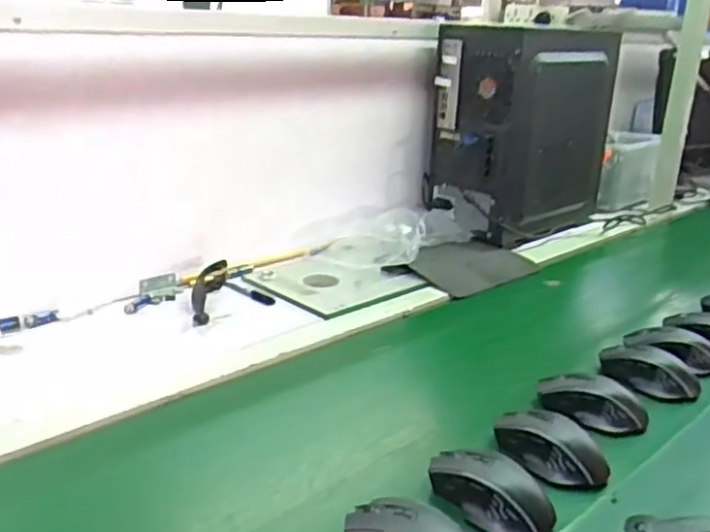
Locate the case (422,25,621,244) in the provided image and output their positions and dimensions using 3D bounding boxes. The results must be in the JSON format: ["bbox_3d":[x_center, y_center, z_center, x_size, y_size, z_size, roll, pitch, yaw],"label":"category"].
[{"bbox_3d":[0.331,-0.273,1.387,0.219,0.353,0.340,19,25,37],"label":"case"}]

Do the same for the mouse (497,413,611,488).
[{"bbox_3d":[0.195,0.175,0.698,0.057,0.041,0.109,-14,26,-40],"label":"mouse"}]

